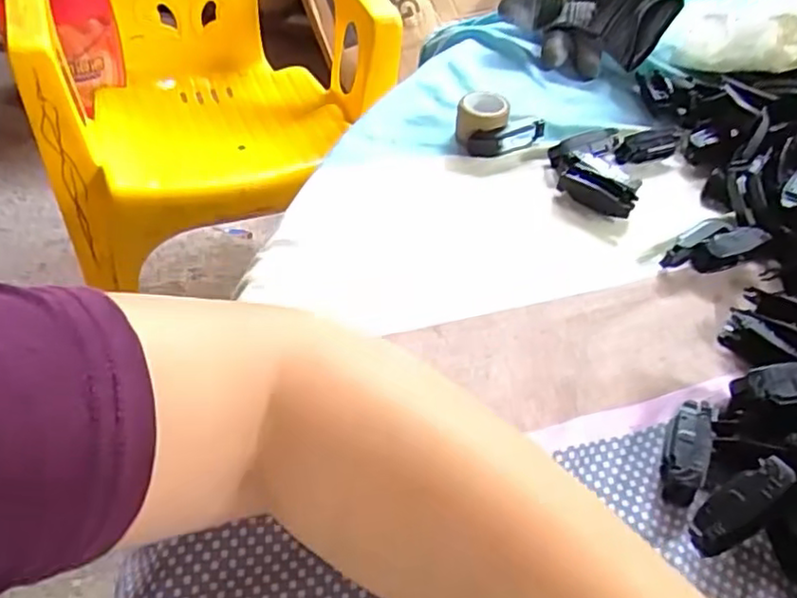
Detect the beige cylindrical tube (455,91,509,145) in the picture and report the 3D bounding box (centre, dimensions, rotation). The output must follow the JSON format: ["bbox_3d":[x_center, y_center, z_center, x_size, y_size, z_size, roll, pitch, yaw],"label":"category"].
[{"bbox_3d":[0.056,-0.120,0.453,0.031,0.028,0.029,3,49,-4],"label":"beige cylindrical tube"}]

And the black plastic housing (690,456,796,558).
[{"bbox_3d":[0.143,0.087,0.280,0.050,0.018,0.020,-42,60,-1],"label":"black plastic housing"}]

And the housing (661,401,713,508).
[{"bbox_3d":[0.131,0.069,0.307,0.018,0.016,0.047,22,50,13],"label":"housing"}]

